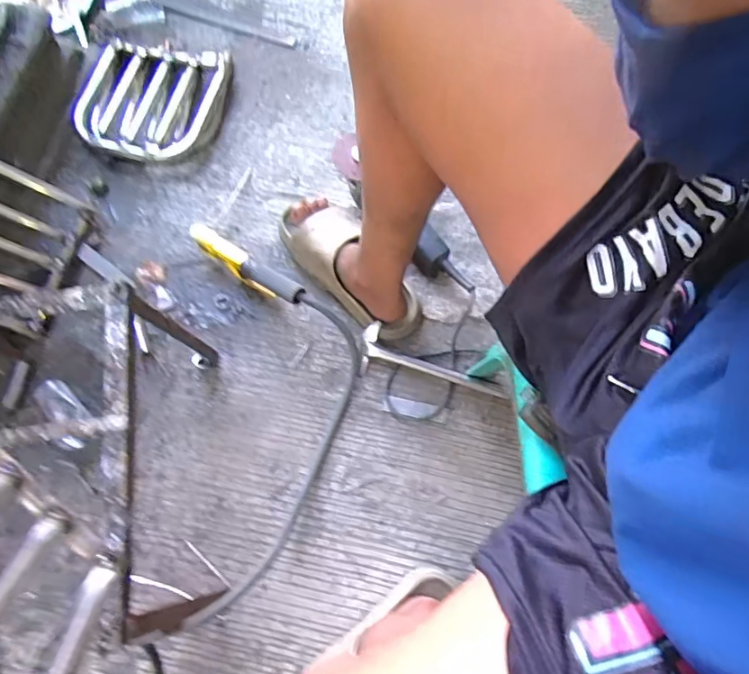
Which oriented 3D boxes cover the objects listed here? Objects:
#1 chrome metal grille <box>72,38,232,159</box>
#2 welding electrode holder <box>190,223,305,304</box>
[{"bbox_3d":[-0.417,-0.447,0.977,0.249,0.051,0.257,11,73,6],"label":"chrome metal grille"},{"bbox_3d":[-0.203,-0.111,0.836,0.235,0.111,0.032,33,77,11],"label":"welding electrode holder"}]

